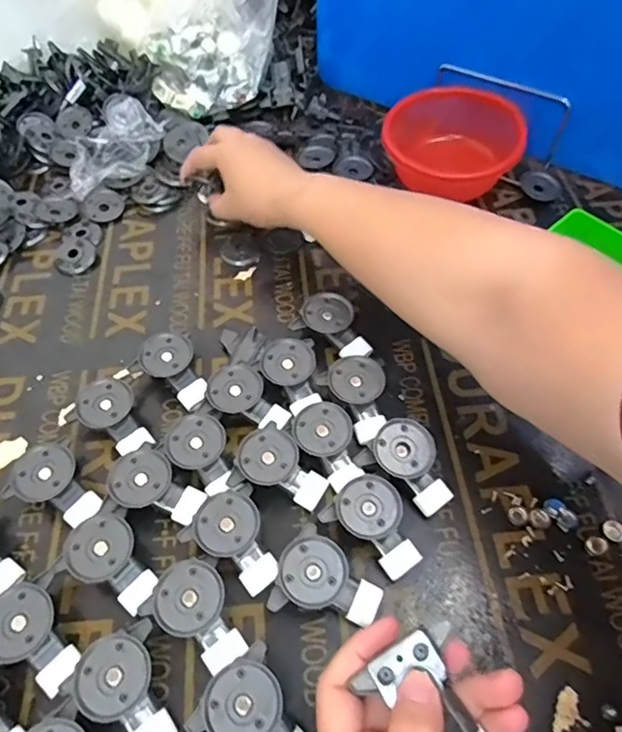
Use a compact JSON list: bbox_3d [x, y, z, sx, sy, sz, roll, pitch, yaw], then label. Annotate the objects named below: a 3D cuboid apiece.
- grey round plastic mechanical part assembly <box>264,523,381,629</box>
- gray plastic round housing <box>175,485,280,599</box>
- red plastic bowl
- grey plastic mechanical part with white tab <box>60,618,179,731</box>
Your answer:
[{"bbox_3d":[0.007,0.144,0.350,0.064,0.028,0.052,33,62,22],"label":"grey round plastic mechanical part assembly"},{"bbox_3d":[-0.049,0.119,0.368,0.053,0.028,0.064,-32,60,-19],"label":"gray plastic round housing"},{"bbox_3d":[0.151,-0.234,0.583,0.127,0.068,0.148,33,62,22],"label":"red plastic bowl"},{"bbox_3d":[-0.103,0.189,0.323,0.065,0.028,0.052,37,64,24],"label":"grey plastic mechanical part with white tab"}]

